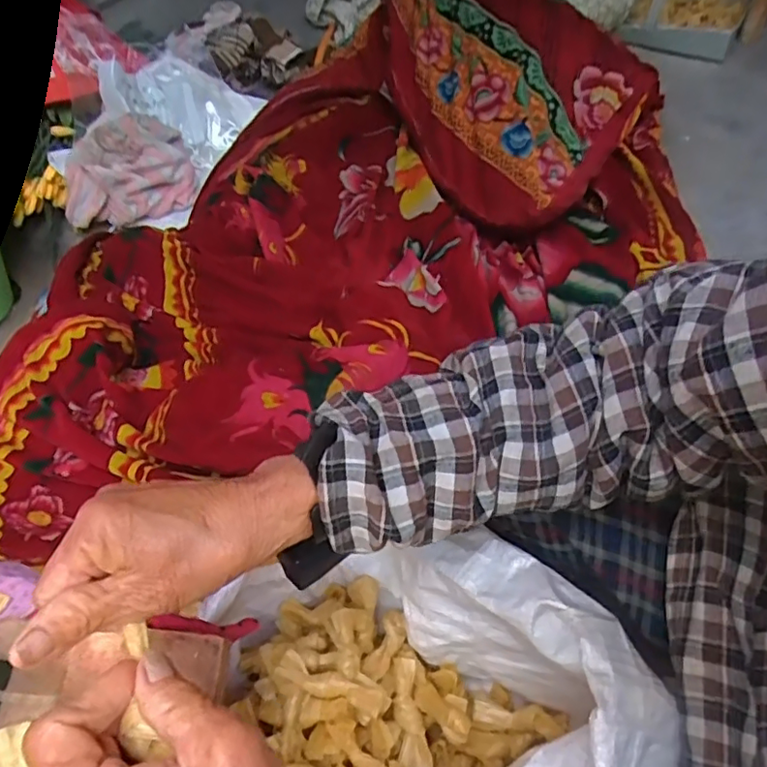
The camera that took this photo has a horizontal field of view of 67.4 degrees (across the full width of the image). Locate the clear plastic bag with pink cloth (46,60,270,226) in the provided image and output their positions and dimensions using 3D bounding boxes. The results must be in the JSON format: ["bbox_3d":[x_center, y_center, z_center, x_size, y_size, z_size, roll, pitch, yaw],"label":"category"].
[{"bbox_3d":[-0.403,-0.426,1.010,0.202,0.162,0.342,27,62,19],"label":"clear plastic bag with pink cloth"}]

